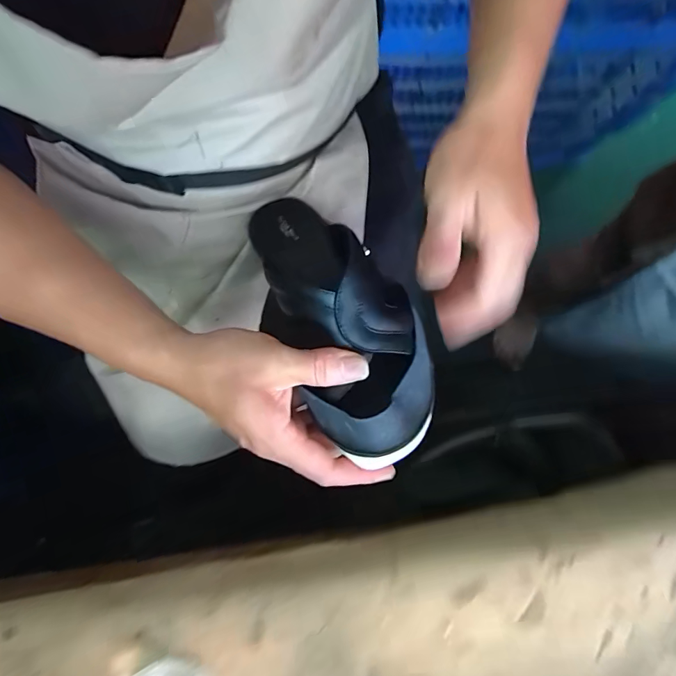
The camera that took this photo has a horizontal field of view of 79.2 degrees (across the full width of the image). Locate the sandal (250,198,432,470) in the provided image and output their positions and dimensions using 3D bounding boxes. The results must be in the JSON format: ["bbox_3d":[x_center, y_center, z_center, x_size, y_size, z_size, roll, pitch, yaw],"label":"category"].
[{"bbox_3d":[-0.015,-0.024,0.315,0.079,0.082,0.241,-24,51,-6],"label":"sandal"}]

